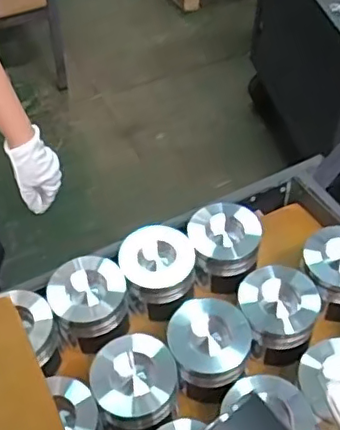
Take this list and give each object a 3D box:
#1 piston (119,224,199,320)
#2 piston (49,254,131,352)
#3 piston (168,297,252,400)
[{"bbox_3d":[-0.018,0.089,0.913,0.114,0.107,0.104,0,48,0],"label":"piston"},{"bbox_3d":[-0.122,0.129,0.882,0.108,0.103,0.106,0,48,0],"label":"piston"},{"bbox_3d":[0.054,0.192,0.819,0.115,0.096,0.114,25,52,20],"label":"piston"}]

